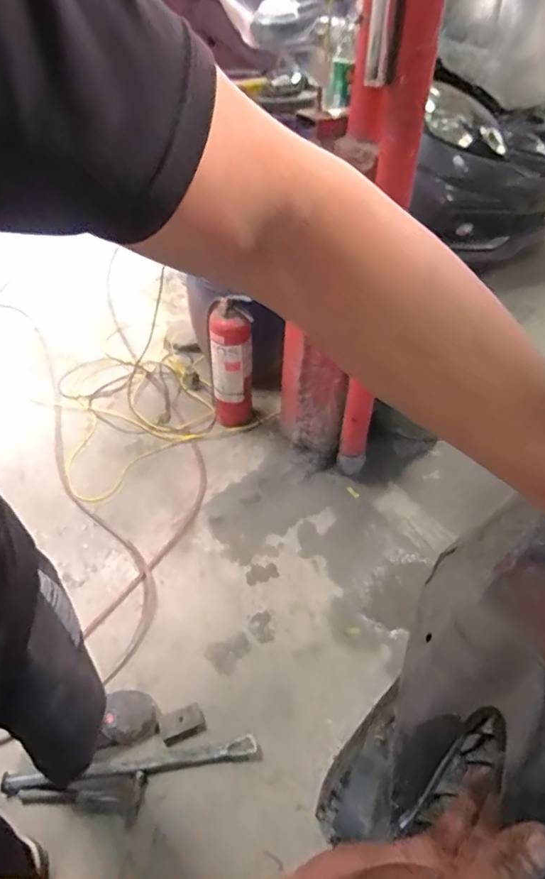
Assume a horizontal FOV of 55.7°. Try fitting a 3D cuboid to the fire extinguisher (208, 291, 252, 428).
[{"bbox_3d":[-0.134,-0.232,1.707,0.139,0.448,0.124,-4,45,-7],"label":"fire extinguisher"}]

